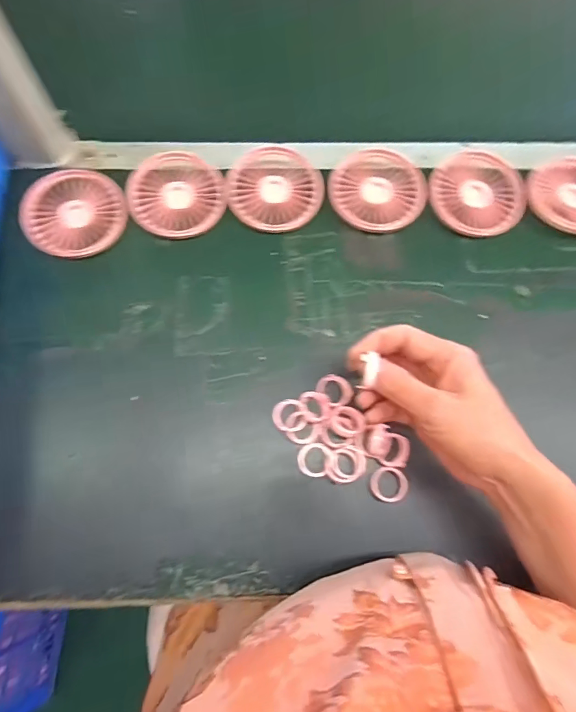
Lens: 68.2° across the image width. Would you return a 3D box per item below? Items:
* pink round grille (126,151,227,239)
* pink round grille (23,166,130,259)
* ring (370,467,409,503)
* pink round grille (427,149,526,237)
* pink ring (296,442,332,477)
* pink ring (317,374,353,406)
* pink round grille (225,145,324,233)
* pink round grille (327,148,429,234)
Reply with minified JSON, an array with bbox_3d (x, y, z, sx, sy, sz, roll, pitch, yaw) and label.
[{"bbox_3d":[-0.109,-0.159,0.420,0.091,0.018,0.088,1,72,-2],"label":"pink round grille"},{"bbox_3d":[-0.207,-0.141,0.411,0.092,0.018,0.093,1,72,-2],"label":"pink round grille"},{"bbox_3d":[0.083,0.106,0.349,0.030,0.005,0.028,1,72,-2],"label":"ring"},{"bbox_3d":[0.187,-0.161,0.428,0.092,0.024,0.091,1,72,-2],"label":"pink round grille"},{"bbox_3d":[0.022,0.086,0.354,0.026,0.008,0.027,1,72,-2],"label":"pink ring"},{"bbox_3d":[0.042,0.029,0.370,0.027,0.007,0.031,-36,77,-12],"label":"pink ring"},{"bbox_3d":[-0.013,-0.165,0.423,0.092,0.023,0.083,-9,73,-5],"label":"pink round grille"},{"bbox_3d":[0.088,-0.163,0.424,0.094,0.023,0.083,4,72,-1],"label":"pink round grille"}]

